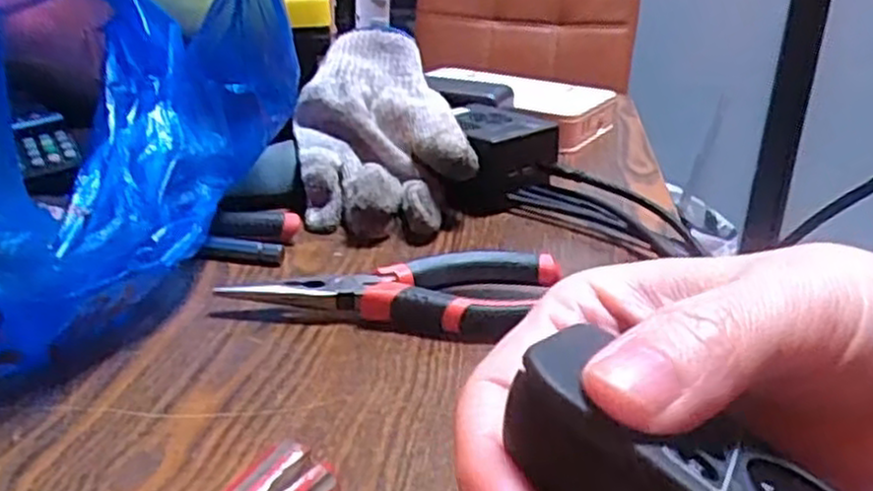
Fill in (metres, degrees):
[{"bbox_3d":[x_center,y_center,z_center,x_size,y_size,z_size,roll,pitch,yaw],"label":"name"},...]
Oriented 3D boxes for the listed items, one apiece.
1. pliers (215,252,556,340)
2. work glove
[{"bbox_3d":[-0.022,0.021,0.361,0.149,0.021,0.056,3,23,3],"label":"pliers"},{"bbox_3d":[-0.037,-0.075,0.484,0.101,0.046,0.172,-9,59,-8],"label":"work glove"}]

